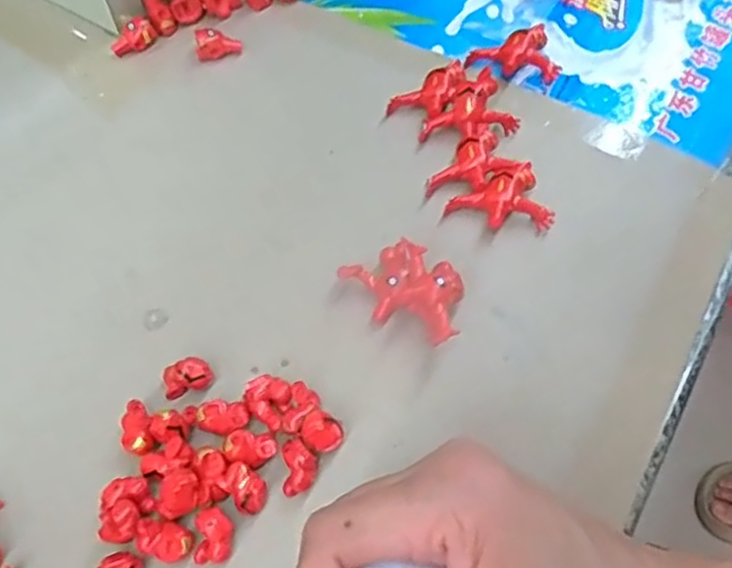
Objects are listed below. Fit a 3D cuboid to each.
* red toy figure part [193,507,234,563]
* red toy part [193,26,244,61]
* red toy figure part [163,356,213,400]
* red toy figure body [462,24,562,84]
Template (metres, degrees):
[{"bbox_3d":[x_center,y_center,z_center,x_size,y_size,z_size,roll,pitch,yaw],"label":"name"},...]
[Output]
[{"bbox_3d":[-0.057,0.096,0.268,0.013,0.016,0.019,2,62,1],"label":"red toy figure part"},{"bbox_3d":[-0.083,-0.135,0.393,0.025,0.014,0.012,-15,63,-7],"label":"red toy part"},{"bbox_3d":[-0.075,0.039,0.297,0.020,0.012,0.012,-13,63,-6],"label":"red toy figure part"},{"bbox_3d":[0.080,-0.121,0.383,0.046,0.015,0.030,-18,64,-9],"label":"red toy figure body"}]

